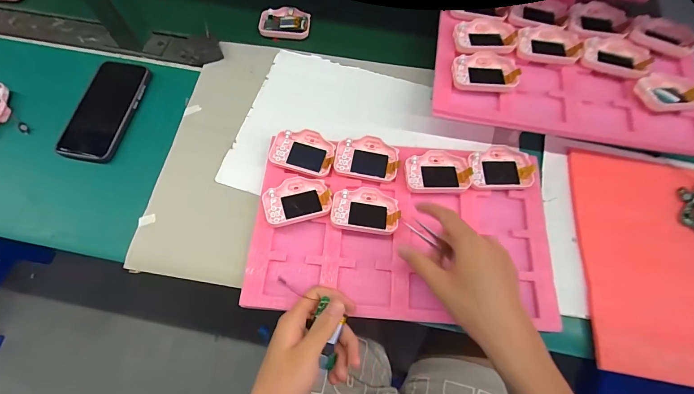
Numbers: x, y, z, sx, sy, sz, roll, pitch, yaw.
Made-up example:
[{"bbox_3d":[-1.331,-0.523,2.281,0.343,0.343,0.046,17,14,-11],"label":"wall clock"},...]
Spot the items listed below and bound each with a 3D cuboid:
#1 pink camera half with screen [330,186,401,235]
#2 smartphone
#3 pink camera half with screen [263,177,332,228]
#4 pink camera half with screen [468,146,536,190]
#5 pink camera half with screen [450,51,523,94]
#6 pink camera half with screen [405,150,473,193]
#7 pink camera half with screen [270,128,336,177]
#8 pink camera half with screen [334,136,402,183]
[{"bbox_3d":[0.024,0.016,0.435,0.084,0.015,0.059,7,67,2],"label":"pink camera half with screen"},{"bbox_3d":[-0.353,-0.130,0.497,0.079,0.006,0.165,11,67,4],"label":"smartphone"},{"bbox_3d":[-0.065,0.003,0.440,0.083,0.014,0.061,-16,68,-7],"label":"pink camera half with screen"},{"bbox_3d":[0.207,-0.039,0.461,0.082,0.017,0.058,-1,67,-1],"label":"pink camera half with screen"},{"bbox_3d":[0.187,-0.170,0.461,0.088,0.016,0.061,-5,67,-3],"label":"pink camera half with screen"},{"bbox_3d":[0.121,-0.034,0.457,0.083,0.016,0.060,-4,67,-2],"label":"pink camera half with screen"},{"bbox_3d":[-0.060,-0.063,0.465,0.084,0.011,0.059,16,74,1],"label":"pink camera half with screen"},{"bbox_3d":[0.028,-0.053,0.461,0.084,0.013,0.058,8,67,3],"label":"pink camera half with screen"}]

